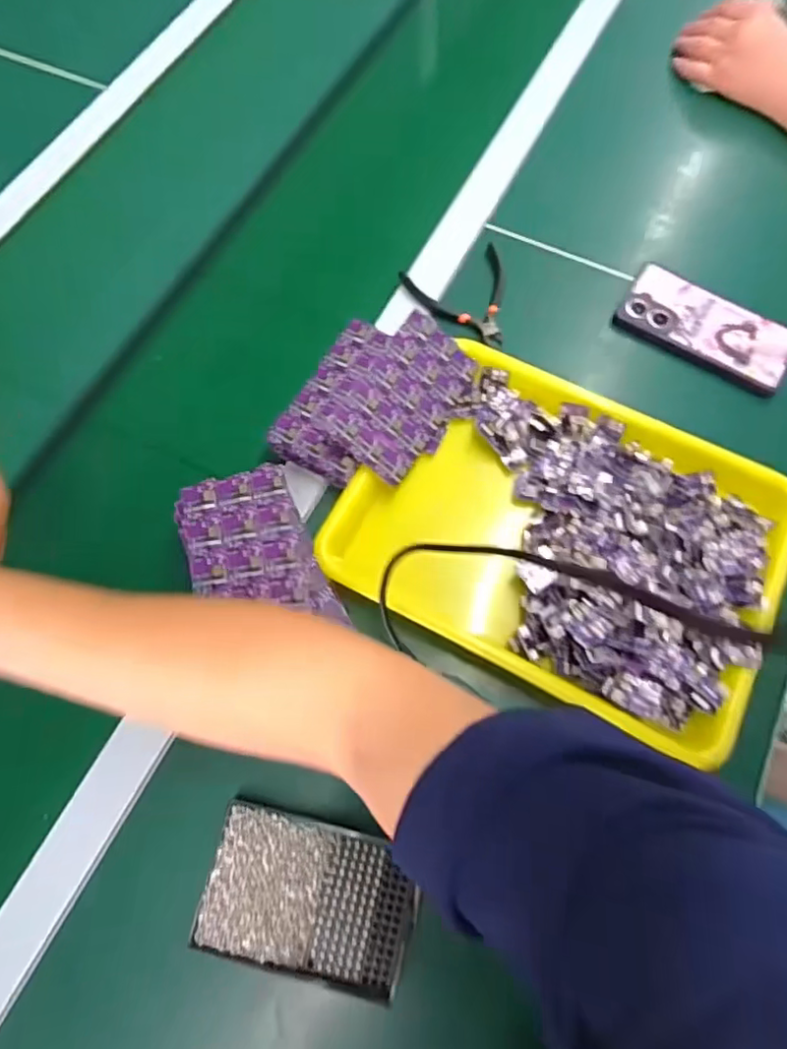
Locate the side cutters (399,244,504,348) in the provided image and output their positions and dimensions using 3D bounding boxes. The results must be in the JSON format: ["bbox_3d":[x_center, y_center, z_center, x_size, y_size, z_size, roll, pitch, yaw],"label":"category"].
[{"bbox_3d":[0.076,-0.219,0.596,0.102,0.009,0.107,-26,72,-9],"label":"side cutters"}]

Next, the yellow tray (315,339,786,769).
[{"bbox_3d":[0.139,0.003,0.502,0.329,0.060,0.246,27,72,9],"label":"yellow tray"}]

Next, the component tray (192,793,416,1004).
[{"bbox_3d":[-0.054,0.246,0.403,0.134,0.017,0.089,15,70,5],"label":"component tray"}]

